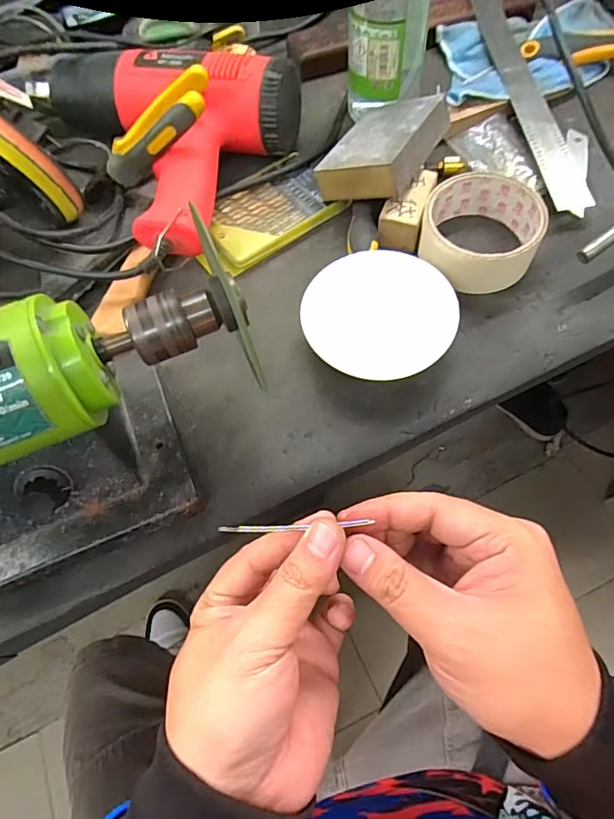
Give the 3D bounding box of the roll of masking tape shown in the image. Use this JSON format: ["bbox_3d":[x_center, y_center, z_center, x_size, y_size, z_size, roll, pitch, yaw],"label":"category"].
[{"bbox_3d":[0.129,-0.129,0.365,0.085,0.034,0.099,10,66,8],"label":"roll of masking tape"}]

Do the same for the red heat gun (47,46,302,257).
[{"bbox_3d":[-0.142,-0.236,0.406,0.222,0.068,0.184,25,71,12],"label":"red heat gun"}]

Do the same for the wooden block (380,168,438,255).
[{"bbox_3d":[0.078,-0.158,0.384,0.031,0.024,0.063,17,69,9],"label":"wooden block"}]

